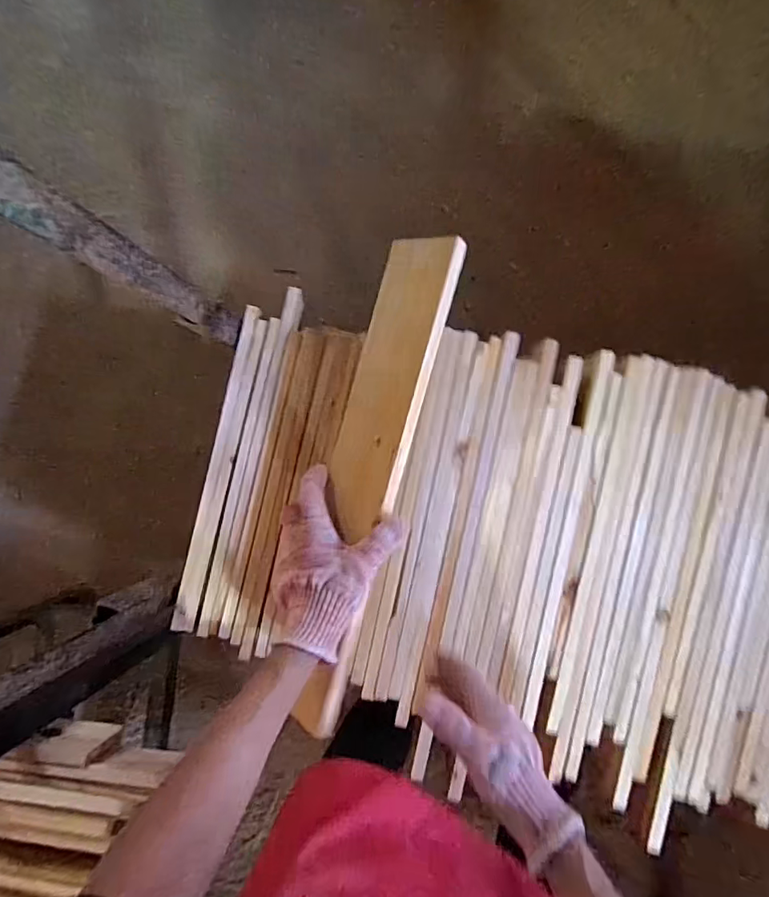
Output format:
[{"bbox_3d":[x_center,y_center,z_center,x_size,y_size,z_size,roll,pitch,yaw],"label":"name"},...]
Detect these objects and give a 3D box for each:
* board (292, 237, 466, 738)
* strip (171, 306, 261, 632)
[{"bbox_3d":[-0.025,0.027,0.501,0.083,0.020,0.475,16,91,32],"label":"board"},{"bbox_3d":[-0.248,0.032,0.756,0.035,0.011,0.485,12,90,3],"label":"strip"}]

